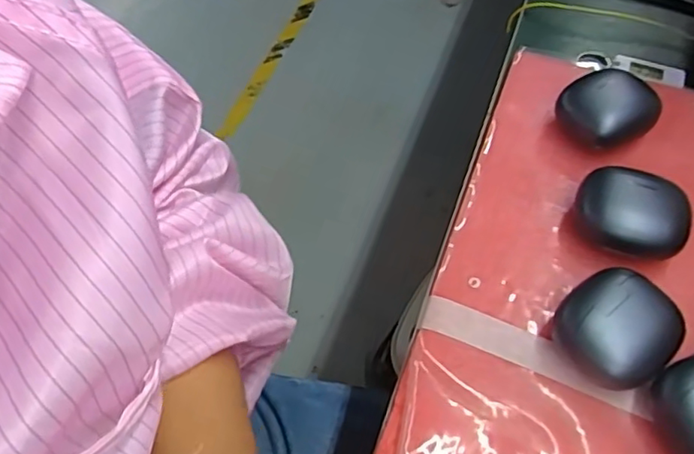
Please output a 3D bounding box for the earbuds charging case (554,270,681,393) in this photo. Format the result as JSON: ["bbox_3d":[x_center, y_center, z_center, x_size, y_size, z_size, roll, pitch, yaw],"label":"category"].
[{"bbox_3d":[0.128,0.049,0.281,0.046,0.032,0.049,-39,64,-23],"label":"earbuds charging case"}]

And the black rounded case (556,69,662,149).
[{"bbox_3d":[0.157,-0.069,0.360,0.047,0.030,0.049,-37,63,-22],"label":"black rounded case"}]

